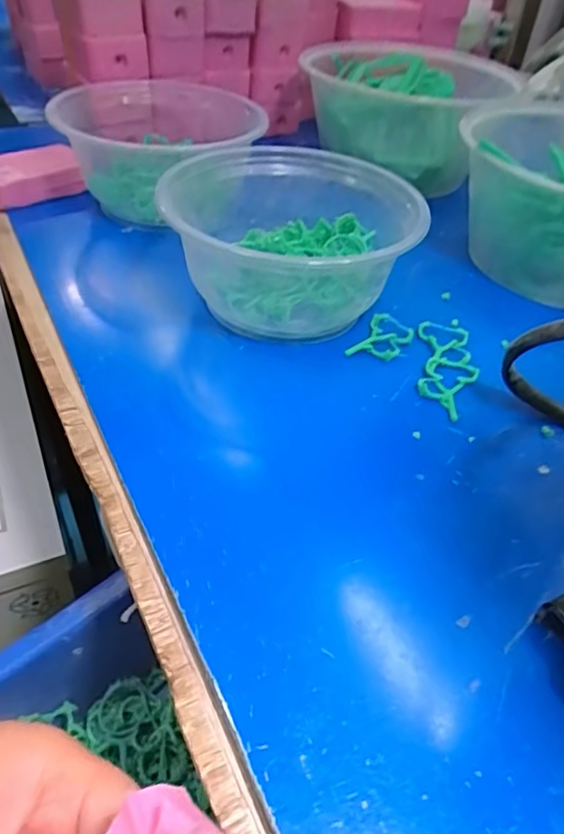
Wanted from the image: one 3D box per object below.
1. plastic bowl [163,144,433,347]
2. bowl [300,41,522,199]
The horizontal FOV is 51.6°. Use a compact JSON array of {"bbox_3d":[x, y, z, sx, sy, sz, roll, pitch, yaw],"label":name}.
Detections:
[{"bbox_3d":[0.008,-0.095,0.322,0.133,0.061,0.120,20,46,15],"label":"plastic bowl"},{"bbox_3d":[0.101,-0.252,0.474,0.156,0.070,0.162,3,44,-3],"label":"bowl"}]

